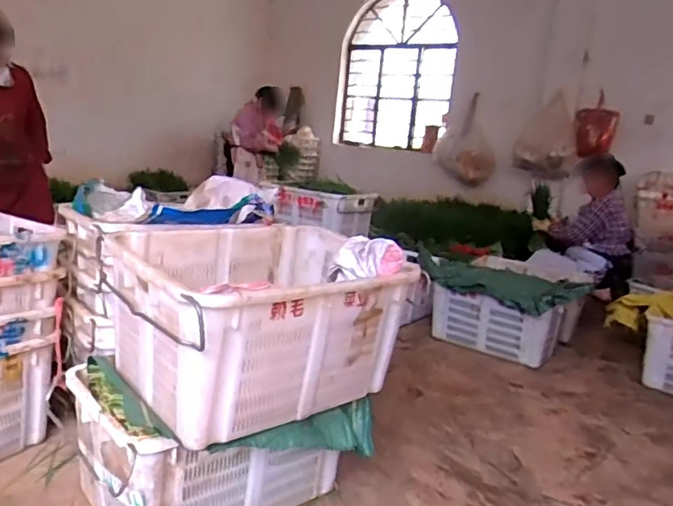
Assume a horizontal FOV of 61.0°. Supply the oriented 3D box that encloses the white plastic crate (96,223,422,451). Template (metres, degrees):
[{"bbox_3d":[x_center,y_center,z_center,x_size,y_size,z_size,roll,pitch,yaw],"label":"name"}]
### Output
[{"bbox_3d":[-0.185,0.160,1.410,0.640,0.361,0.453,-5,15,-43],"label":"white plastic crate"}]

